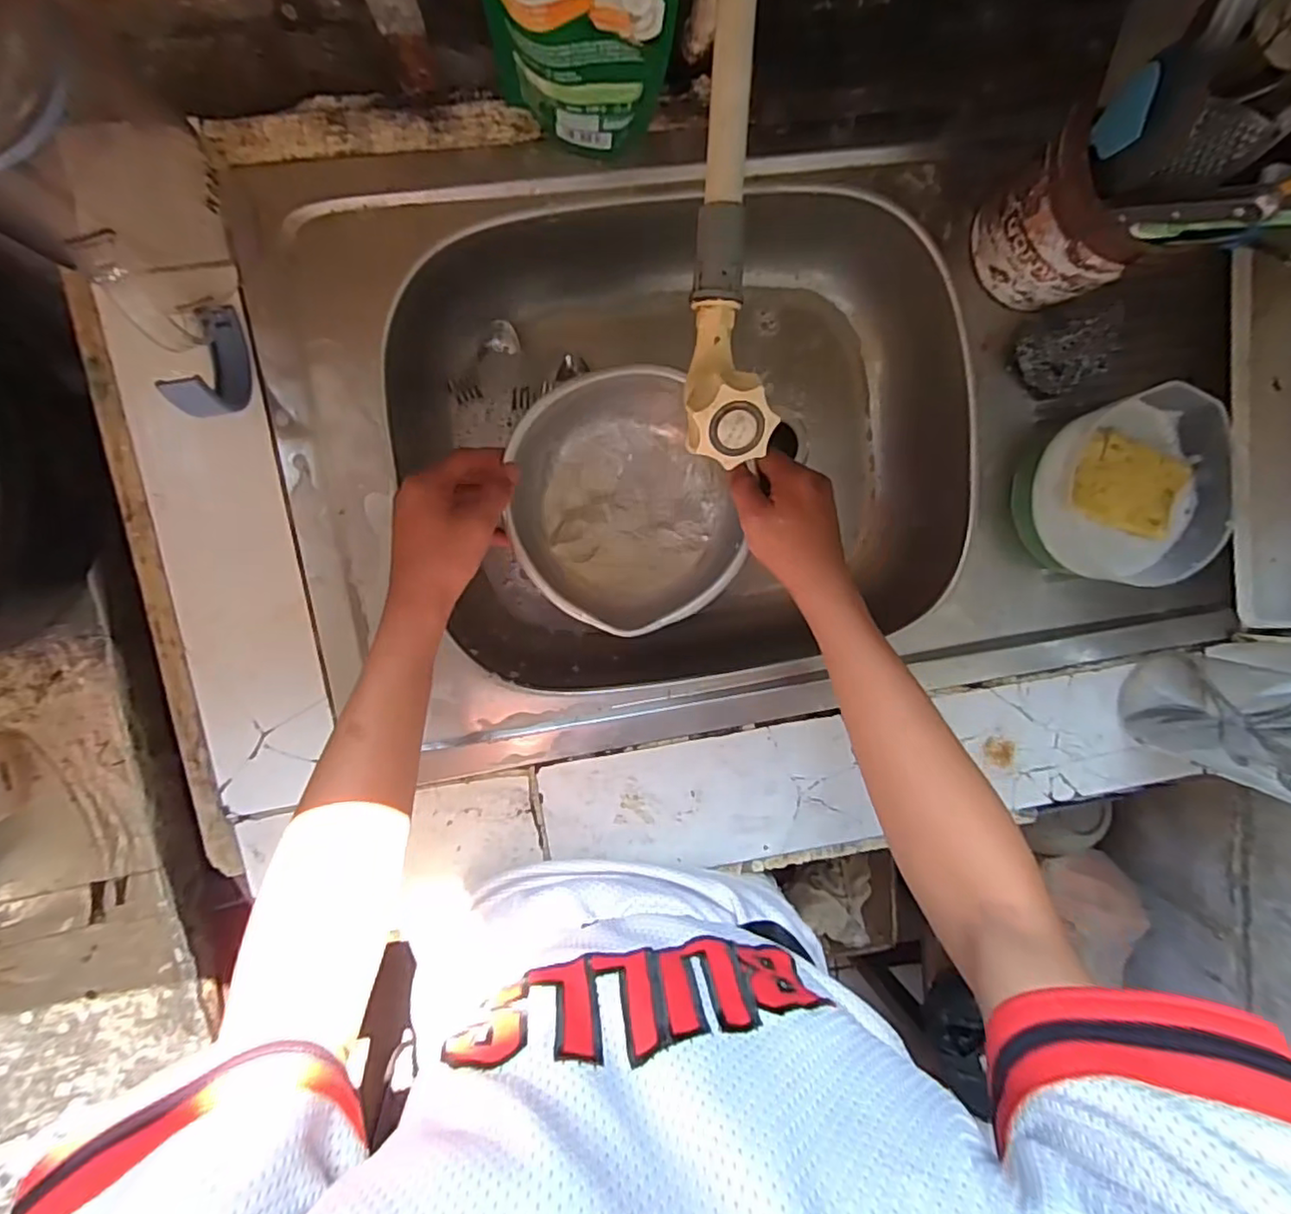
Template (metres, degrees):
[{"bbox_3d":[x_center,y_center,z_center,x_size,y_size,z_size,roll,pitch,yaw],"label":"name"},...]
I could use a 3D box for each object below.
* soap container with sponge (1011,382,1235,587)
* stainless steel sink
[{"bbox_3d":[0.387,-0.096,0.513,0.153,0.058,0.150,4,97,-6],"label":"soap container with sponge"},{"bbox_3d":[0.075,-0.137,0.555,0.694,0.132,0.453,-9,98,-6],"label":"stainless steel sink"}]

